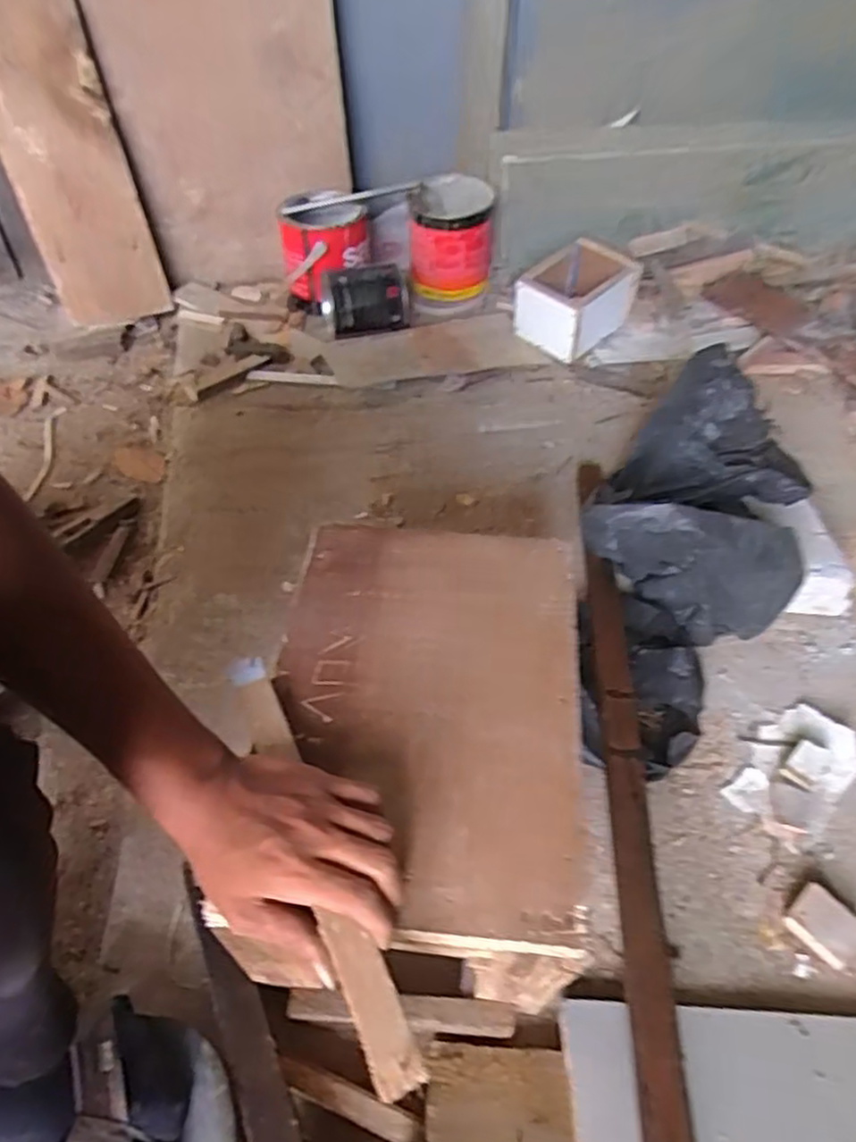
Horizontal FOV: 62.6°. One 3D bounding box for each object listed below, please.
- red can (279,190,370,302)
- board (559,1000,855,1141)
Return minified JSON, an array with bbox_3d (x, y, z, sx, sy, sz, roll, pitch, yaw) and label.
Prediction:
[{"bbox_3d":[-0.178,-0.546,1.220,0.148,0.153,0.146,0,49,-1],"label":"red can"},{"bbox_3d":[0.231,0.372,0.505,0.258,0.015,0.106,2,27,2],"label":"board"}]

